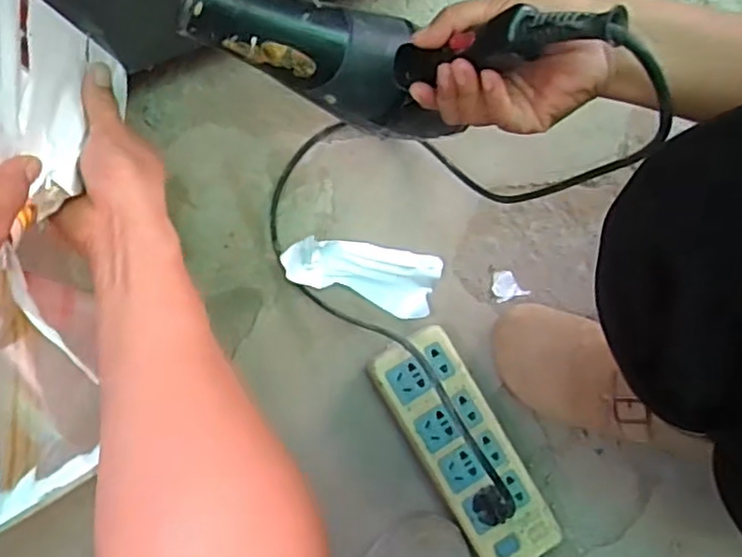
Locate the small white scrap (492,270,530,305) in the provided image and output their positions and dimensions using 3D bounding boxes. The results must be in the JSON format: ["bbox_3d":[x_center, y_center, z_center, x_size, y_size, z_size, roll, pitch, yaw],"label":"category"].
[{"bbox_3d":[0.136,0.006,0.663,0.032,0.009,0.029,-18,90,-10],"label":"small white scrap"}]

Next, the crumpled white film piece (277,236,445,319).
[{"bbox_3d":[-0.009,-0.003,0.638,0.144,0.030,0.060,11,86,-9],"label":"crumpled white film piece"}]

